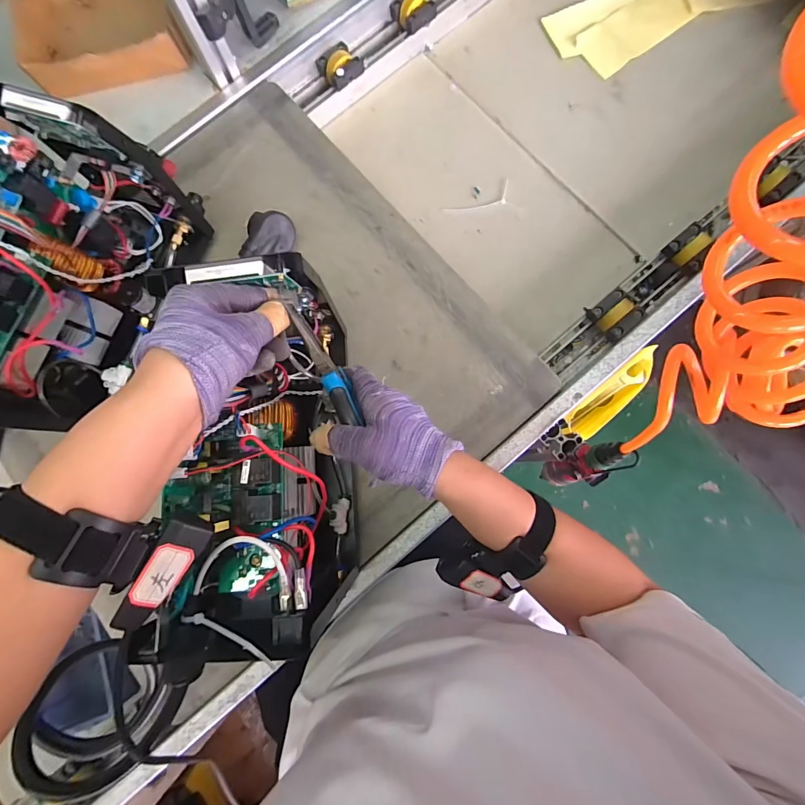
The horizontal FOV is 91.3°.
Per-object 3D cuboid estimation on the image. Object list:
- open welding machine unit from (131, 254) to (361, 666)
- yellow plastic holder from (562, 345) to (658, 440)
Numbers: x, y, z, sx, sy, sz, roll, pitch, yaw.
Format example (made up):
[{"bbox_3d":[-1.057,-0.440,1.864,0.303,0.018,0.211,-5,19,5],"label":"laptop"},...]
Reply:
[{"bbox_3d":[-0.117,0.044,0.369,0.117,0.201,0.302,-2,81,2],"label":"open welding machine unit"},{"bbox_3d":[0.305,-0.011,0.570,0.053,0.059,0.162,42,115,8],"label":"yellow plastic holder"}]

